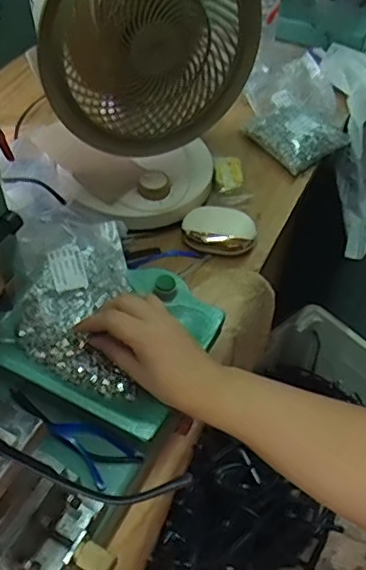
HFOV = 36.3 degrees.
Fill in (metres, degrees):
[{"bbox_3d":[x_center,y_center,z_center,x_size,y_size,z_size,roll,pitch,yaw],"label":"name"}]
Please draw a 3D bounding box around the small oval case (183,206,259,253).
[{"bbox_3d":[0.043,-0.063,0.675,0.089,0.032,0.057,13,51,9],"label":"small oval case"}]

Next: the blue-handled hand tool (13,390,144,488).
[{"bbox_3d":[-0.093,0.121,0.483,0.122,0.012,0.043,37,59,25],"label":"blue-handled hand tool"}]

